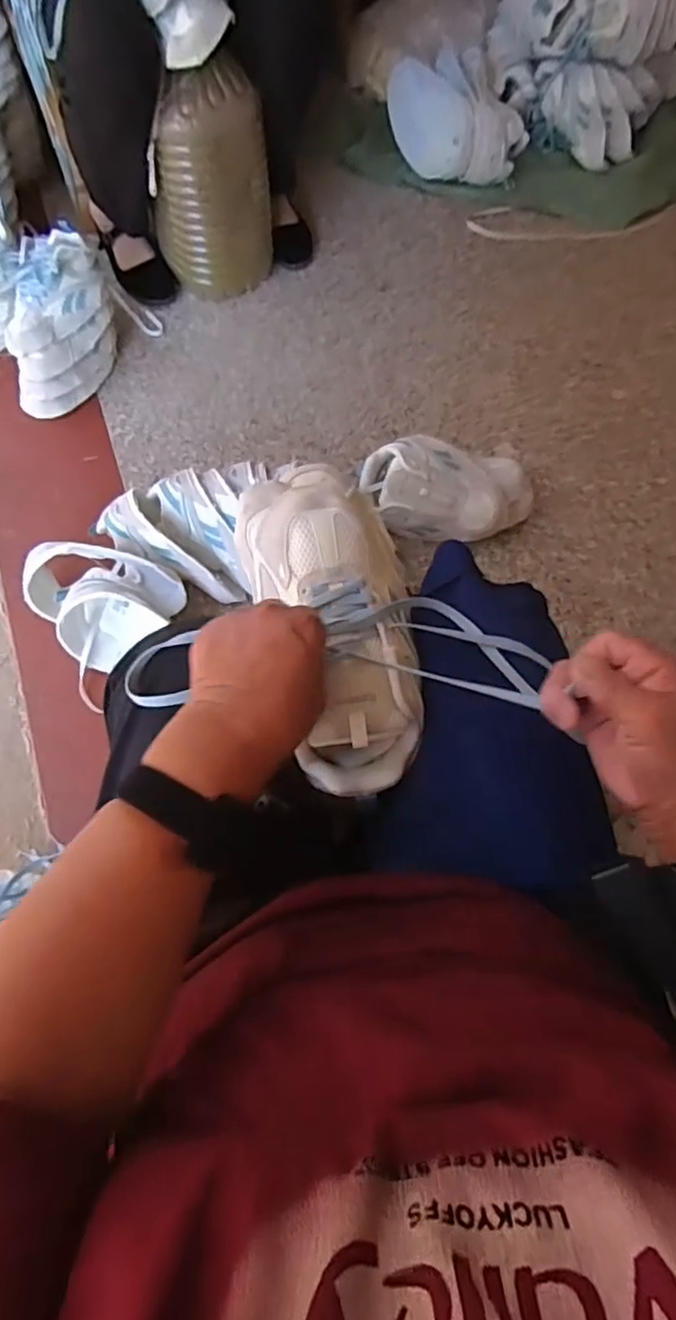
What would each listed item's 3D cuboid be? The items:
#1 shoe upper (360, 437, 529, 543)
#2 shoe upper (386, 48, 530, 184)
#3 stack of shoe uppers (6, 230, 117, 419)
[{"bbox_3d":[0.175,-0.259,0.972,0.277,0.118,0.133,1,70,-2],"label":"shoe upper"},{"bbox_3d":[0.218,-1.013,1.199,0.263,0.152,0.121,43,74,13],"label":"shoe upper"},{"bbox_3d":[-0.449,-0.535,1.024,0.138,0.161,0.234,4,70,-1],"label":"stack of shoe uppers"}]

